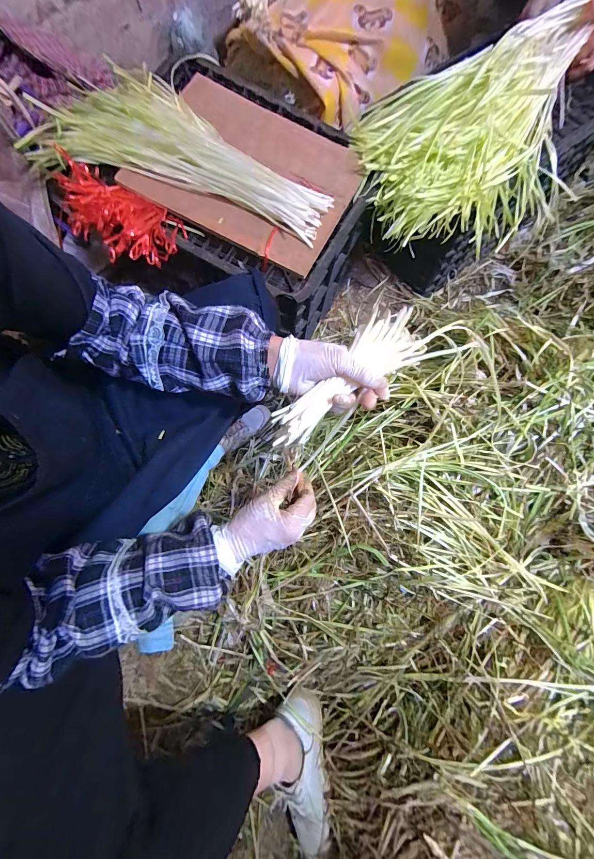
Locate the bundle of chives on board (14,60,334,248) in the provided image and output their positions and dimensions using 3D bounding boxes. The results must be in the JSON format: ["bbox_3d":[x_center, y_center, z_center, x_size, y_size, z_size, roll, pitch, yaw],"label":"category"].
[{"bbox_3d":[-0.220,-0.503,0.564,0.588,0.052,0.207,26,78,7],"label":"bundle of chives on board"}]

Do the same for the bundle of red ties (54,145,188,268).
[{"bbox_3d":[-0.288,-0.360,0.524,0.178,0.098,0.121,21,77,6],"label":"bundle of red ties"}]

